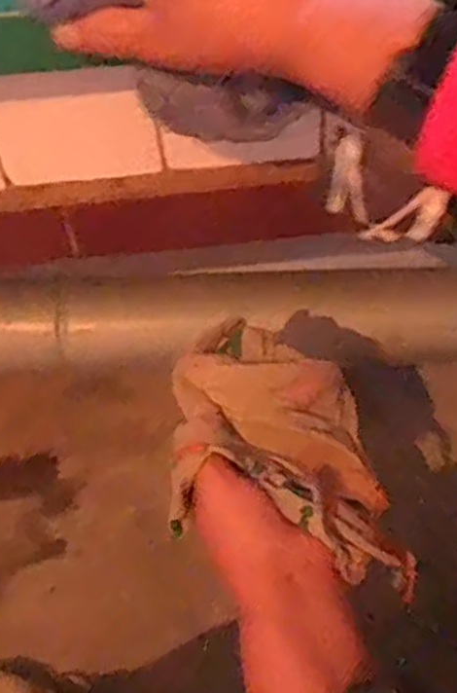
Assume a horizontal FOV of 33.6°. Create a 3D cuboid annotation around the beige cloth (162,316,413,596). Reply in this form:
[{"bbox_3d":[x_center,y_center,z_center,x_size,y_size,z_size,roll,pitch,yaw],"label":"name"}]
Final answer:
[{"bbox_3d":[0.034,0.057,0.438,0.126,0.064,0.143,-1,57,3],"label":"beige cloth"}]

